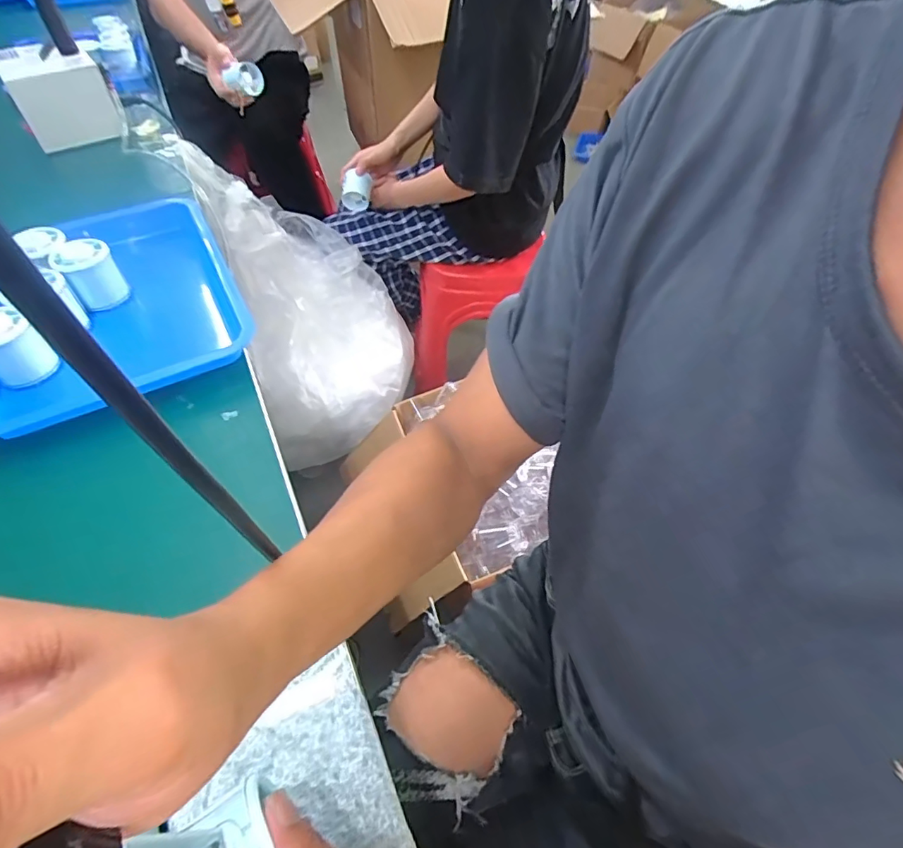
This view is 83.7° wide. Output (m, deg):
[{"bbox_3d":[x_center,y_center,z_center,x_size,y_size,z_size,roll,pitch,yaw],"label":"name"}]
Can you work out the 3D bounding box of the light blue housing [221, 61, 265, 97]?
[{"bbox_3d":[-0.378,-0.625,0.911,0.071,0.055,0.042,-13,53,-9],"label":"light blue housing"}]

